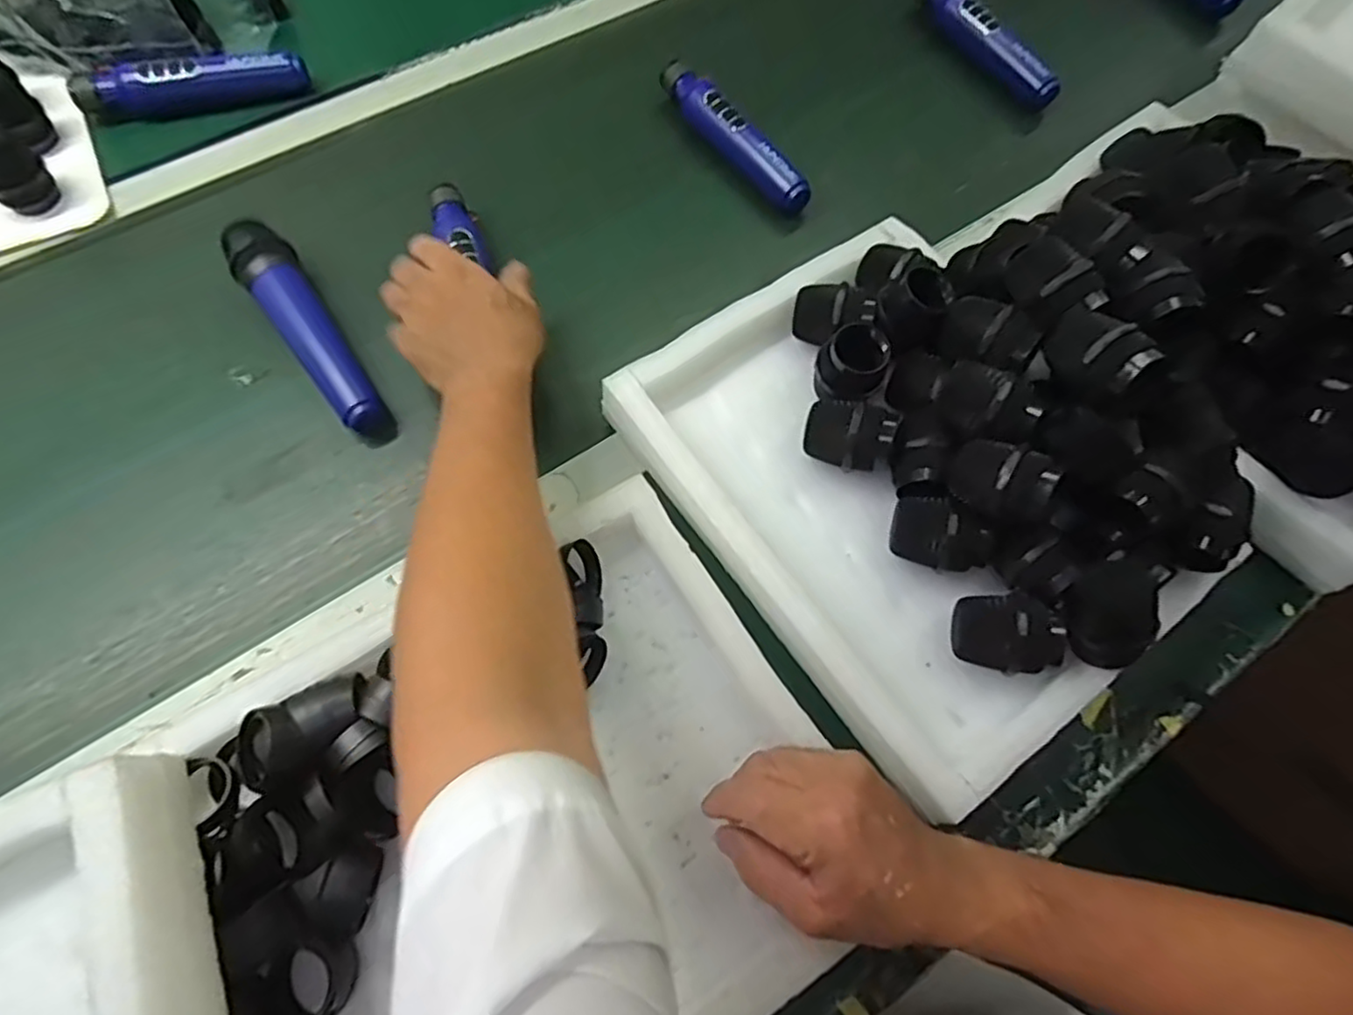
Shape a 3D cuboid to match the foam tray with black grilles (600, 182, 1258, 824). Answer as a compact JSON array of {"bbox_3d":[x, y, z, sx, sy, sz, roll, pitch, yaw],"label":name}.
[{"bbox_3d":[0.182,-0.049,0.461,0.332,0.116,0.353,-33,73,-15],"label":"foam tray with black grilles"}]

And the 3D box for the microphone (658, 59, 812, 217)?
[{"bbox_3d":[0.052,-0.344,0.643,0.026,0.031,0.197,-32,72,-15],"label":"microphone"}]

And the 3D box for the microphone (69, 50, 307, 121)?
[{"bbox_3d":[-0.436,-0.379,0.632,0.194,0.040,0.040,-13,69,-8],"label":"microphone"}]

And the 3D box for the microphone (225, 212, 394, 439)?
[{"bbox_3d":[-0.285,-0.139,0.540,0.042,0.047,0.197,-34,73,-16],"label":"microphone"}]

